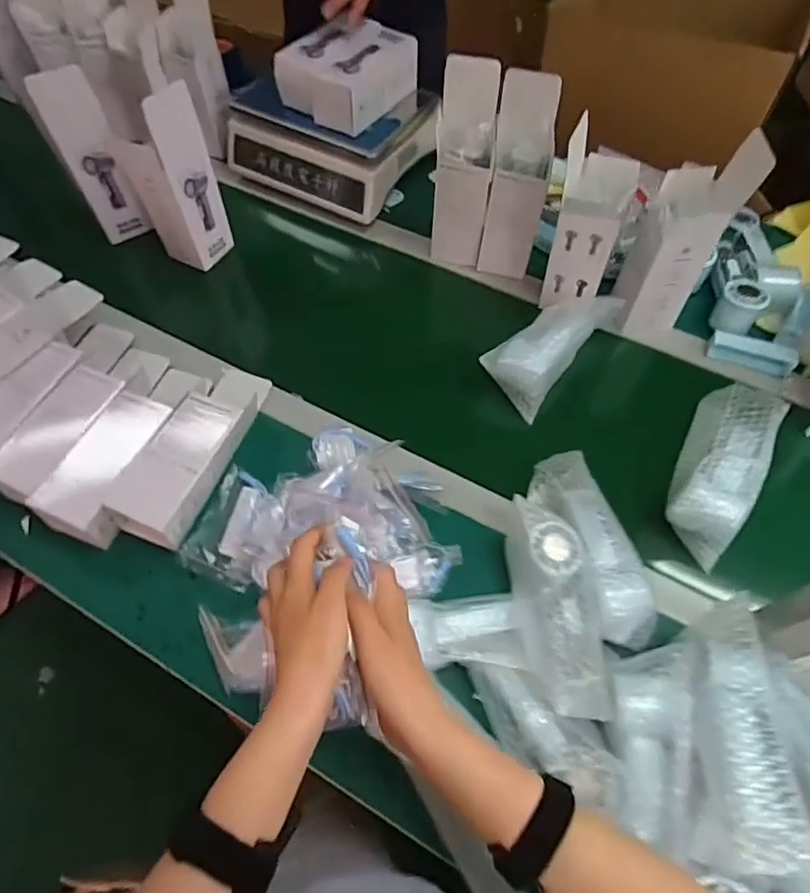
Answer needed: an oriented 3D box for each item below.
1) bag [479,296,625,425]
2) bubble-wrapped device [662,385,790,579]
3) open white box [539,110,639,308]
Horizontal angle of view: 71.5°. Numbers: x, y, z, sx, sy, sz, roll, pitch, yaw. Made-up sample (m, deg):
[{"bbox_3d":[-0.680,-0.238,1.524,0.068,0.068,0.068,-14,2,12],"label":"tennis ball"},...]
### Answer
[{"bbox_3d":[0.196,-0.140,0.734,0.085,0.059,0.203,39,68,20],"label":"bag"},{"bbox_3d":[0.361,0.021,0.644,0.079,0.057,0.209,27,65,15],"label":"bubble-wrapped device"},{"bbox_3d":[0.227,-0.280,0.711,0.089,0.214,0.081,16,62,10],"label":"open white box"}]

